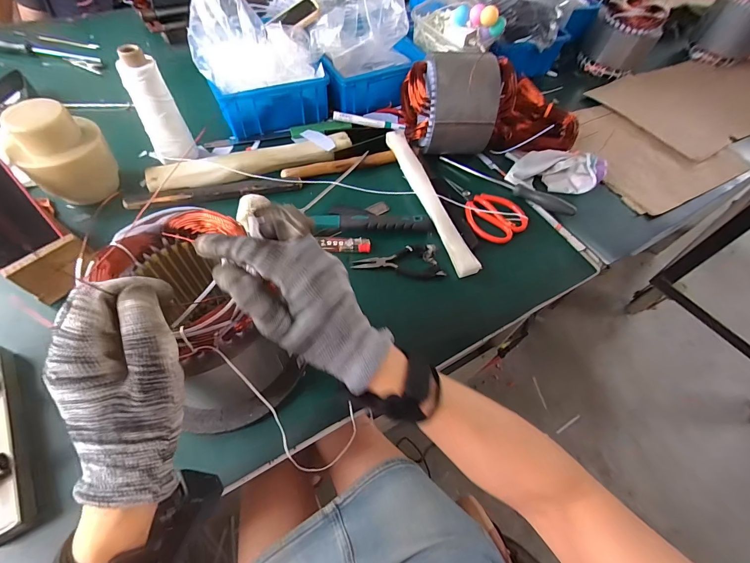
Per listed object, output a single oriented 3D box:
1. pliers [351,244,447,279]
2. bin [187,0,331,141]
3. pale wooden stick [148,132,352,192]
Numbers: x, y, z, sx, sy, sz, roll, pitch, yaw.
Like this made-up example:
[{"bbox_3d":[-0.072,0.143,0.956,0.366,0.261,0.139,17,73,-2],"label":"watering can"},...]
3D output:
[{"bbox_3d":[0.034,-0.024,0.500,0.125,0.011,0.057,-7,58,-9],"label":"pliers"},{"bbox_3d":[-0.215,-0.401,0.620,0.206,0.166,0.181,-22,62,-17],"label":"bin"},{"bbox_3d":[-0.200,-0.201,0.580,0.329,0.029,0.054,-17,60,-15],"label":"pale wooden stick"}]

